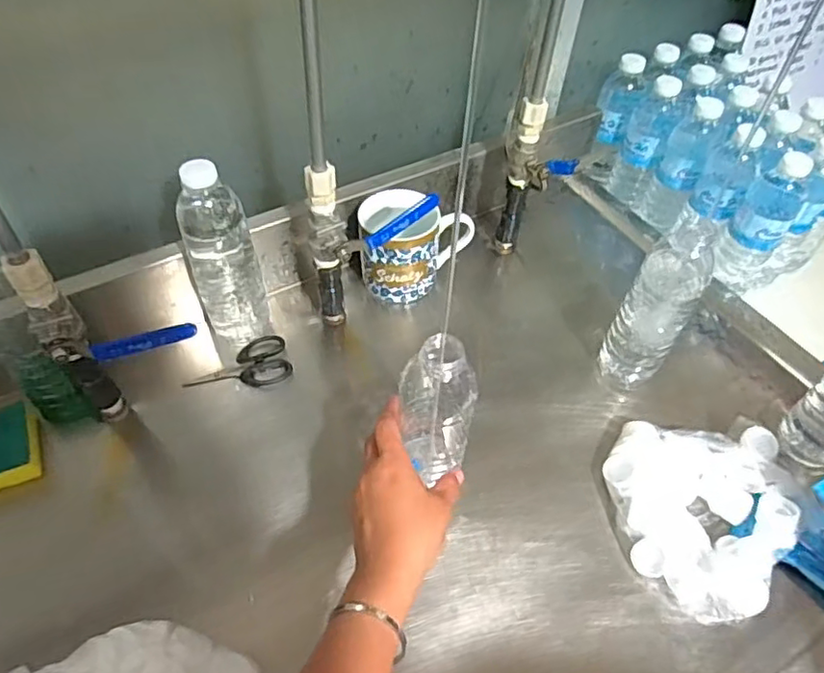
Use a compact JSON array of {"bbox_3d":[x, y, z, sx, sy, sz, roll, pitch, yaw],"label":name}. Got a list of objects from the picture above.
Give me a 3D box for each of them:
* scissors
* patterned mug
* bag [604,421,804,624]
[{"bbox_3d":[-0.186,0.030,0.650,0.110,0.019,0.054,-8,51,-8],"label":"scissors"},{"bbox_3d":[-0.006,-0.109,0.708,0.119,0.096,0.102,-33,58,-25],"label":"patterned mug"},{"bbox_3d":[0.269,0.160,0.551,0.158,0.036,0.167,-3,51,-4],"label":"bag"}]

